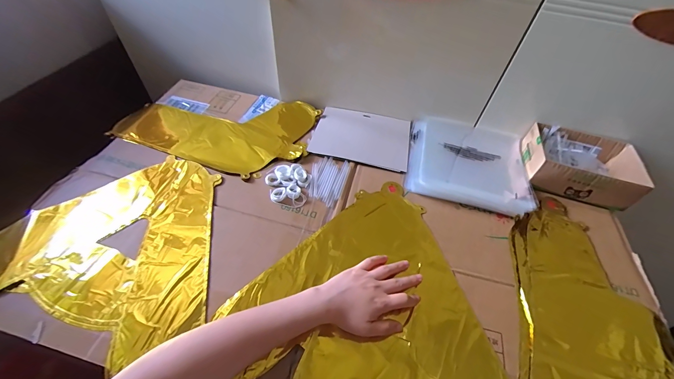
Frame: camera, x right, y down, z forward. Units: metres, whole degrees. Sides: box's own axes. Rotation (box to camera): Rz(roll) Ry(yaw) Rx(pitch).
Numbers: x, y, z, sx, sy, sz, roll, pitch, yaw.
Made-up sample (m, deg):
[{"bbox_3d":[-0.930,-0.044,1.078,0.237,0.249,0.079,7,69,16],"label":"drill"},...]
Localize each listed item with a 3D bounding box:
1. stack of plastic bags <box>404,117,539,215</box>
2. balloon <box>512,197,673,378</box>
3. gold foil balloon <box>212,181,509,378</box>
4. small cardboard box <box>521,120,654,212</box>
[{"bbox_3d":[0.265,-0.062,0.598,0.228,0.019,0.227,13,52,6],"label":"stack of plastic bags"},{"bbox_3d":[0.363,0.206,0.408,0.208,0.015,0.429,15,52,8],"label":"balloon"},{"bbox_3d":[0.081,0.178,0.401,0.357,0.037,0.360,39,59,24],"label":"gold foil balloon"},{"bbox_3d":[0.472,-0.051,0.575,0.191,0.067,0.144,16,52,9],"label":"small cardboard box"}]

